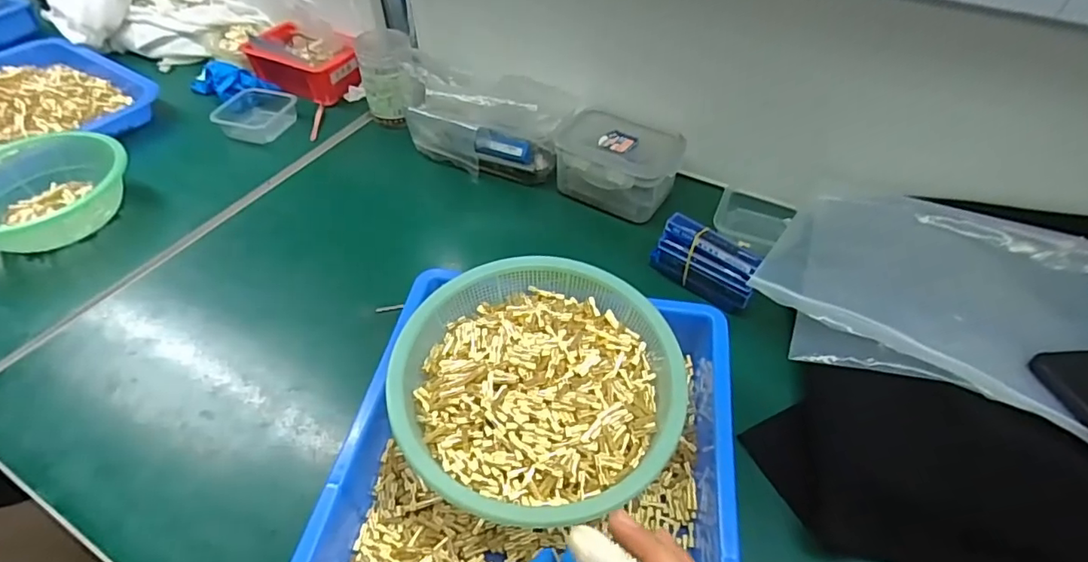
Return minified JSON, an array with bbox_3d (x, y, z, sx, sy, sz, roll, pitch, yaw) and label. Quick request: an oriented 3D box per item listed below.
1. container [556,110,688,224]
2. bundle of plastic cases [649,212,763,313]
[{"bbox_3d":[0.078,-0.123,0.594,0.129,0.064,0.095,19,51,15],"label":"container"},{"bbox_3d":[0.147,-0.015,0.502,0.093,0.057,0.029,35,57,26],"label":"bundle of plastic cases"}]

